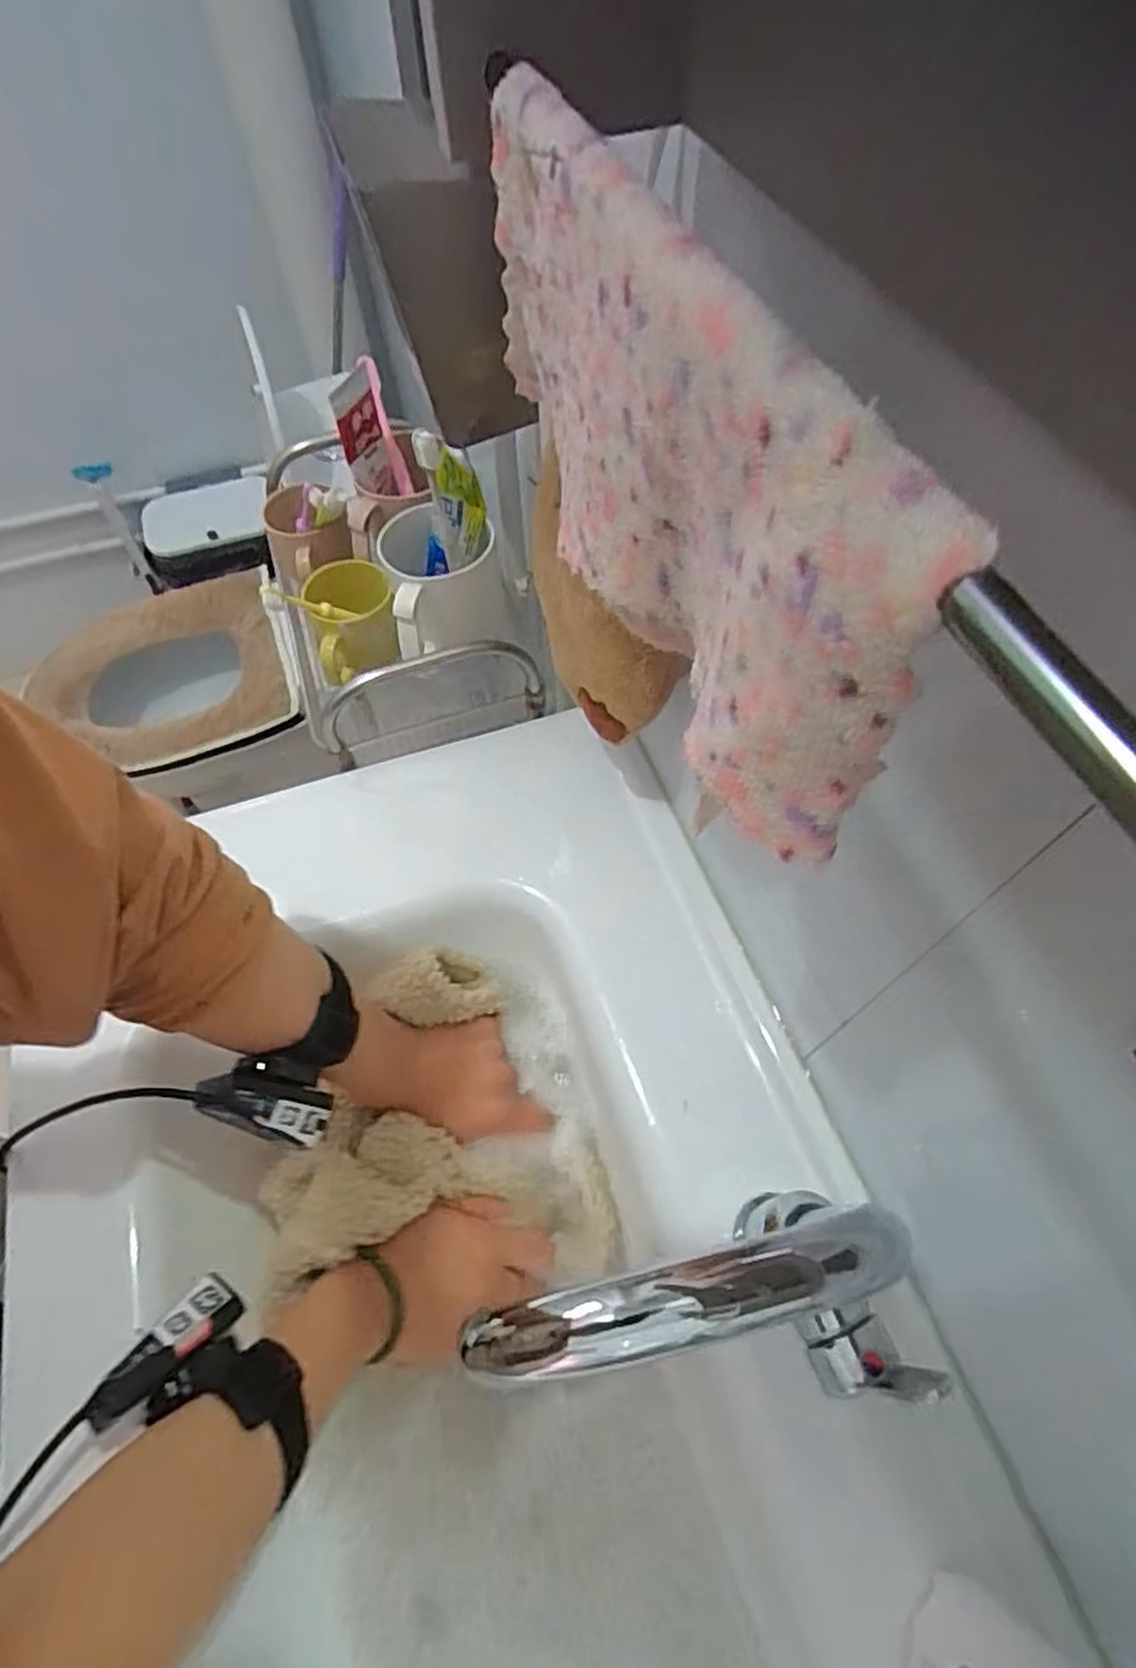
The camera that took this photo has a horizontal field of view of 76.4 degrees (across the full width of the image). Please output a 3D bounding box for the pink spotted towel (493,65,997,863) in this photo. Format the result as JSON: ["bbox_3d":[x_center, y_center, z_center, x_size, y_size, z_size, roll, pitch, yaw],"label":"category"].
[{"bbox_3d":[0.019,-0.105,0.201,0.022,0.106,0.233,-16,61,-7],"label":"pink spotted towel"}]

